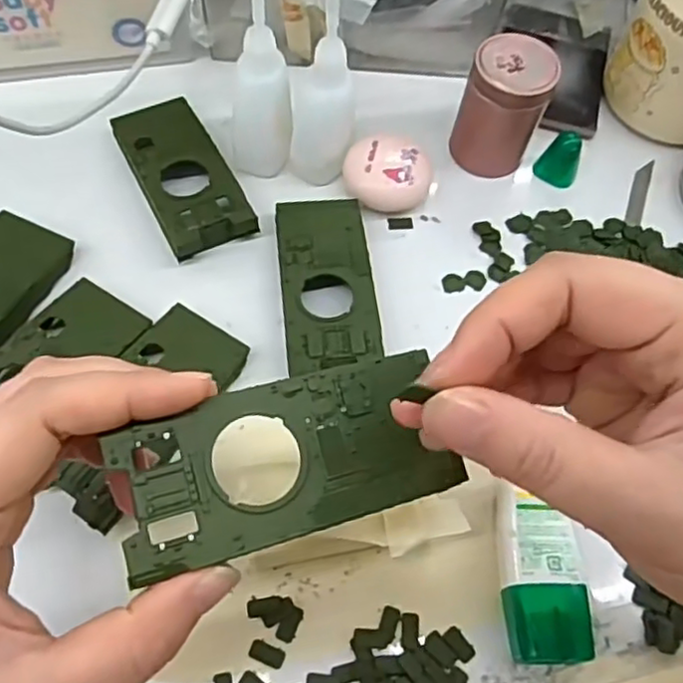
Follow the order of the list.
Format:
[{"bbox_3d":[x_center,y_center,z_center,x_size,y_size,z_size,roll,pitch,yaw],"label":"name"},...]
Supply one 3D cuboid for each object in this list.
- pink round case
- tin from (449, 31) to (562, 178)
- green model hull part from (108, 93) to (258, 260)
[{"bbox_3d":[0.026,-0.091,0.375,0.047,0.025,0.041,0,63,-4],"label":"pink round case"},{"bbox_3d":[0.090,-0.130,0.374,0.044,0.065,0.039,23,64,8],"label":"tin"},{"bbox_3d":[-0.088,-0.096,0.369,0.046,0.015,0.108,-24,67,-15],"label":"green model hull part"}]

